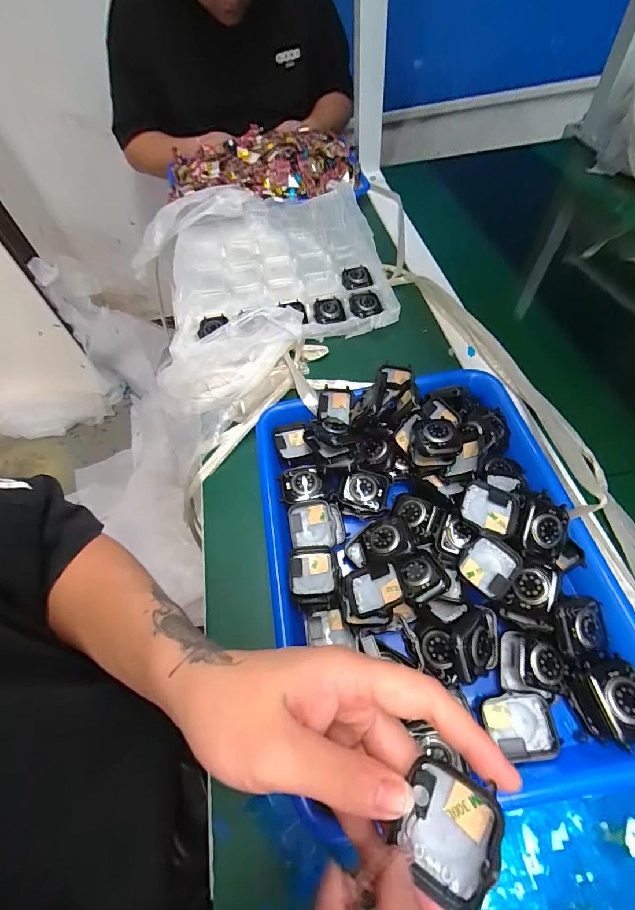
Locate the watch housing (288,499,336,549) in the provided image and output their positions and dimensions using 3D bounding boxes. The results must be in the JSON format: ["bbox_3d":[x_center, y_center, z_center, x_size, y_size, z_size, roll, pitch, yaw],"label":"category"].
[{"bbox_3d":[-0.005,0.060,0.340,0.038,0.006,0.039,-10,76,2],"label":"watch housing"}]

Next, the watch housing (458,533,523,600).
[{"bbox_3d":[0.130,0.082,0.294,0.037,0.013,0.039,32,66,23],"label":"watch housing"}]

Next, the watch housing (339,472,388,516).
[{"bbox_3d":[0.040,0.032,0.348,0.041,0.010,0.036,6,58,10],"label":"watch housing"}]

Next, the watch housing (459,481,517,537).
[{"bbox_3d":[0.132,0.042,0.307,0.041,0.008,0.036,19,73,4],"label":"watch housing"}]

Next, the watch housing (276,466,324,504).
[{"bbox_3d":[-0.016,0.026,0.356,0.038,0.010,0.034,-10,57,-1],"label":"watch housing"}]

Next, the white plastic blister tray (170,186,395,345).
[{"bbox_3d":[-0.058,-0.272,0.555,0.287,0.047,0.301,-11,57,-2],"label":"white plastic blister tray"}]

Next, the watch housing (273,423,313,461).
[{"bbox_3d":[-0.025,-0.011,0.386,0.032,0.010,0.042,-13,57,-3],"label":"watch housing"}]

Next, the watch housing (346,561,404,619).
[{"bbox_3d":[0.041,0.101,0.296,0.040,0.014,0.040,-21,56,14],"label":"watch housing"}]

